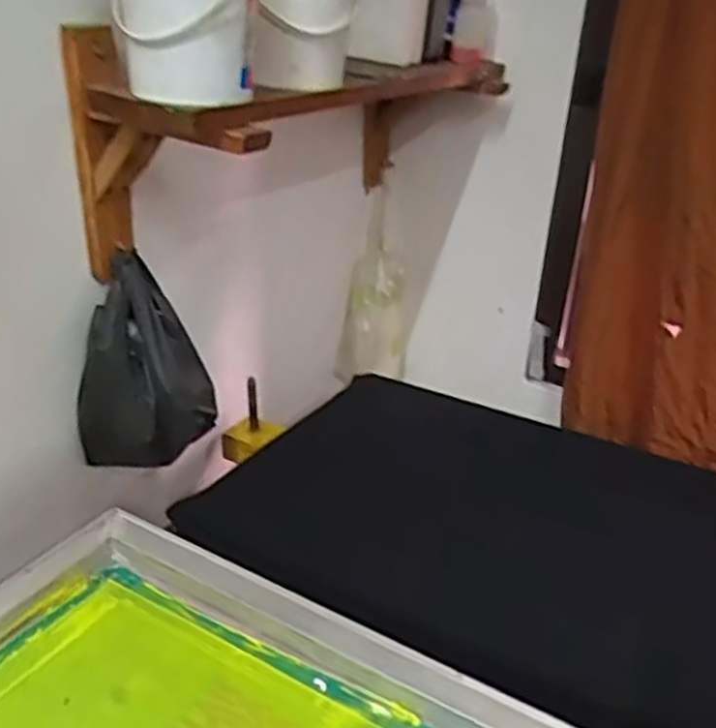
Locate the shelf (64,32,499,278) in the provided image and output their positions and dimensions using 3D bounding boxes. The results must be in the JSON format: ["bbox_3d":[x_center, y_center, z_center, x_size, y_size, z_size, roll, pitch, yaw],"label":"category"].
[{"bbox_3d":[-0.045,-0.270,0.933,0.224,0.214,0.601,18,28,28],"label":"shelf"}]

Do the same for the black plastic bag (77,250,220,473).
[{"bbox_3d":[-0.241,0.008,0.869,0.153,0.220,0.079,-3,27,-10],"label":"black plastic bag"}]

